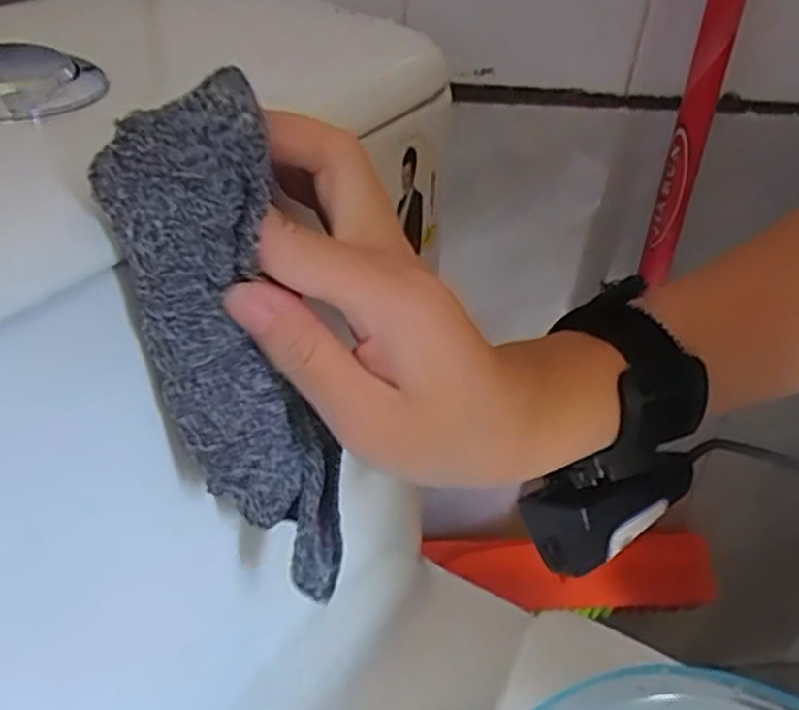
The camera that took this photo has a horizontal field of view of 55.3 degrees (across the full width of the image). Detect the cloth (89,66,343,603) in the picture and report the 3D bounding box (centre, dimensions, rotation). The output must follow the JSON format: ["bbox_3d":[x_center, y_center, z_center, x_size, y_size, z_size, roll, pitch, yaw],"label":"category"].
[{"bbox_3d":[-0.045,0.009,0.230,0.043,0.168,0.031,-15,38,-5],"label":"cloth"}]

